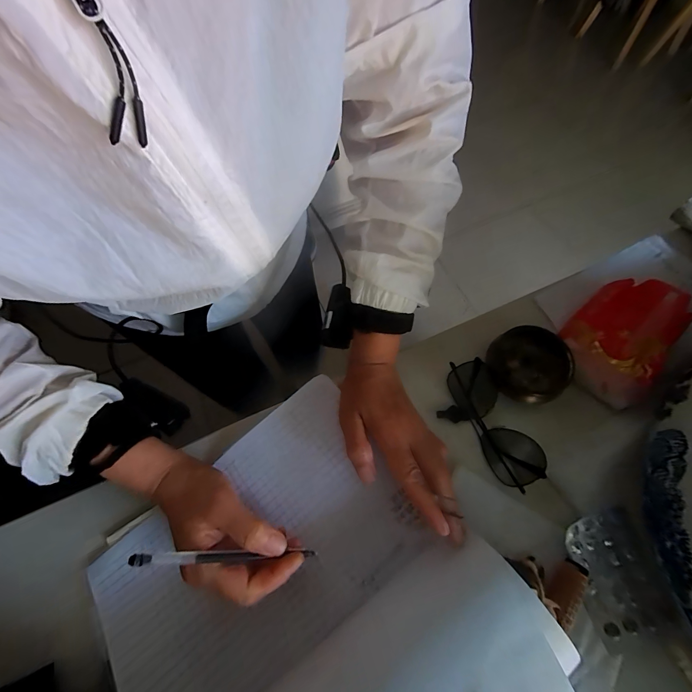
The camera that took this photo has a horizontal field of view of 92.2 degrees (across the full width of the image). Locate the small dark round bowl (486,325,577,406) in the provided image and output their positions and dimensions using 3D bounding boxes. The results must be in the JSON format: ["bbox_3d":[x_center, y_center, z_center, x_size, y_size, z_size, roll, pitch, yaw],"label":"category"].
[{"bbox_3d":[0.193,0.024,0.361,0.075,0.042,0.078,-1,65,2],"label":"small dark round bowl"}]

